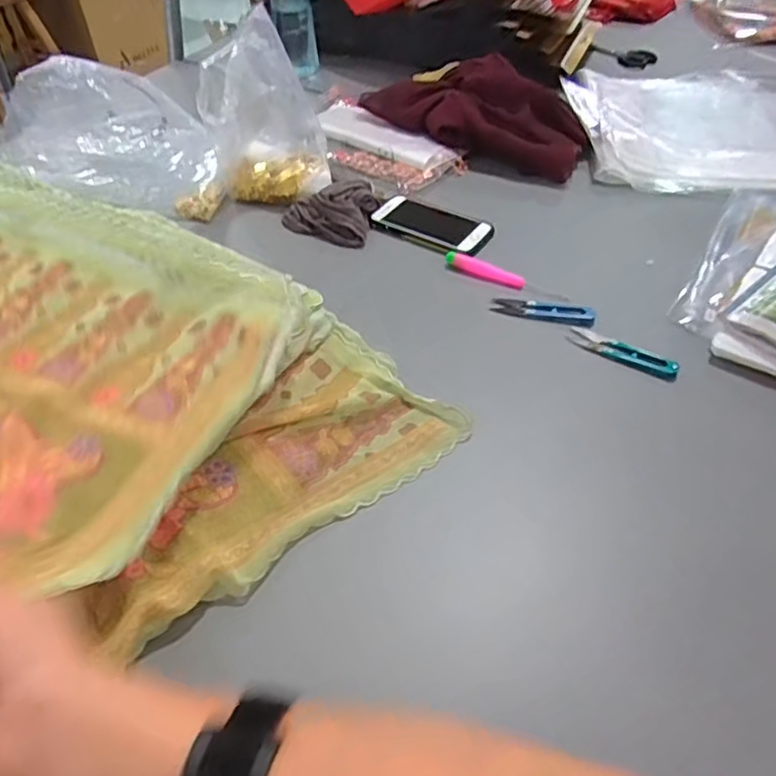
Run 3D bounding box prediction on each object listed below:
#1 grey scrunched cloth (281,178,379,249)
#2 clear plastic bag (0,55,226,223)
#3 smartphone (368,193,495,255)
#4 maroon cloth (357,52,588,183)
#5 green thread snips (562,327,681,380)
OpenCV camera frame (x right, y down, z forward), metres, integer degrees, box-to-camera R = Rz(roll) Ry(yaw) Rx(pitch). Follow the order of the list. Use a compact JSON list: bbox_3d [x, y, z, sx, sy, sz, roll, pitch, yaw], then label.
[{"bbox_3d":[-0.069,-0.211,0.757,0.106,0.040,0.081,12,48,12],"label":"grey scrunched cloth"},{"bbox_3d":[-0.350,-0.323,0.821,0.285,0.111,0.158,5,47,6],"label":"clear plastic bag"},{"bbox_3d":[0.049,-0.191,0.752,0.135,0.012,0.076,30,54,26],"label":"smartphone"},{"bbox_3d":[0.115,-0.371,0.868,0.309,0.085,0.123,33,55,28],"label":"maroon cloth"},{"bbox_3d":[0.220,-0.033,0.607,0.103,0.014,0.020,28,53,24],"label":"green thread snips"}]

